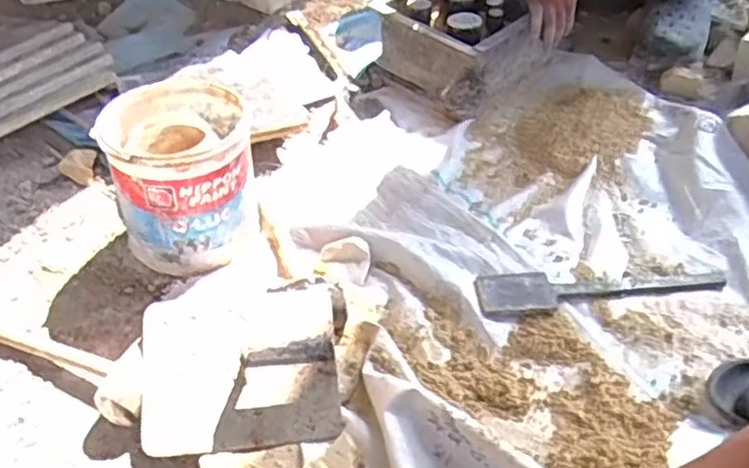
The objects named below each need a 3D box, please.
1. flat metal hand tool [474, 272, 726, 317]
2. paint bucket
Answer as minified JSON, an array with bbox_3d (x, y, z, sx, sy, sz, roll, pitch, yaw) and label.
[{"bbox_3d":[0.294,0.065,0.918,0.330,0.008,0.064,-5,46,-8],"label":"flat metal hand tool"},{"bbox_3d":[-0.251,-0.079,0.920,0.171,0.174,0.184,-1,45,1],"label":"paint bucket"}]

